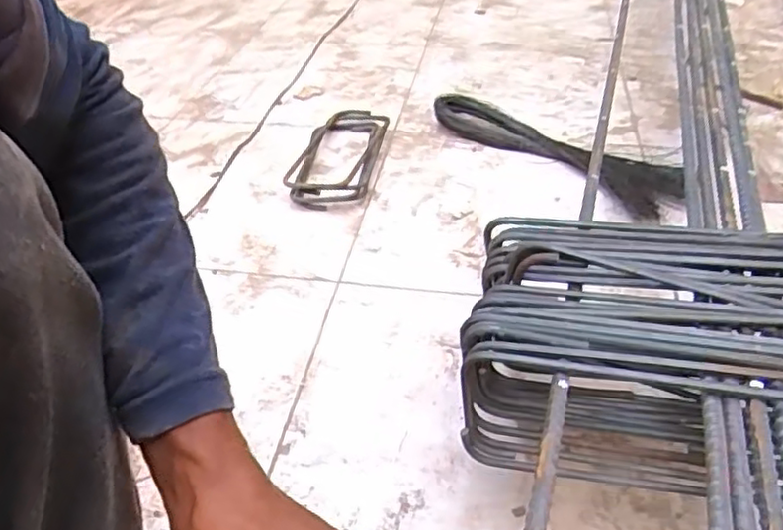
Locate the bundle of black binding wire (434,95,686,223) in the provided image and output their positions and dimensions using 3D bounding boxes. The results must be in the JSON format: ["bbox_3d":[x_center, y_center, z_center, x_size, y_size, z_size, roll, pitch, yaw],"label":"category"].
[{"bbox_3d":[0.252,-0.185,1.038,0.115,0.040,0.419,-31,46,-31],"label":"bundle of black binding wire"}]

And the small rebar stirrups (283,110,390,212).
[{"bbox_3d":[-0.083,-0.177,1.046,0.126,0.039,0.280,3,38,7],"label":"small rebar stirrups"}]

